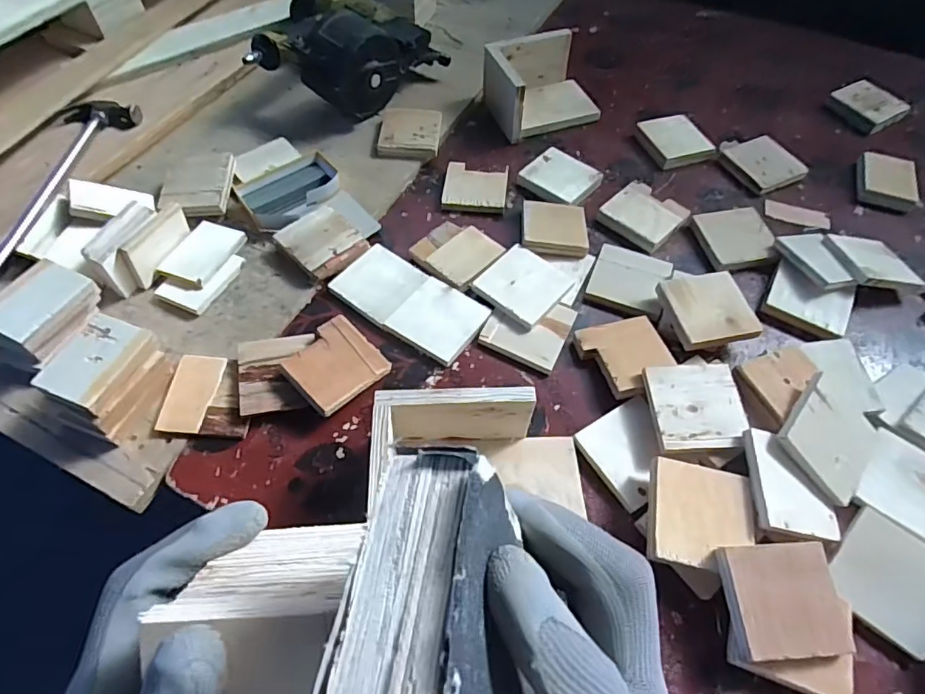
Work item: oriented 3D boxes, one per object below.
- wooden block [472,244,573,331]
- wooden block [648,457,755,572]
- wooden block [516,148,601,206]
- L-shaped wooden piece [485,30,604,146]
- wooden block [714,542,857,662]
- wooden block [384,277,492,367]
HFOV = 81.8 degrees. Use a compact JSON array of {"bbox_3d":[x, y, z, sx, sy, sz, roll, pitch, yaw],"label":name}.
[{"bbox_3d":[0.072,-0.075,0.639,0.091,0.017,0.090,39,63,16],"label":"wooden block"},{"bbox_3d":[0.215,0.153,0.481,0.091,0.013,0.089,13,65,-3],"label":"wooden block"},{"bbox_3d":[0.135,-0.238,0.749,0.094,0.018,0.080,41,64,17],"label":"wooden block"},{"bbox_3d":[0.122,-0.405,0.820,0.154,0.083,0.131,-20,64,-15],"label":"L-shaped wooden piece"},{"bbox_3d":[0.269,0.210,0.447,0.095,0.014,0.084,0,65,-9],"label":"wooden block"},{"bbox_3d":[-0.027,-0.032,0.620,0.091,0.006,0.089,33,62,13],"label":"wooden block"}]

